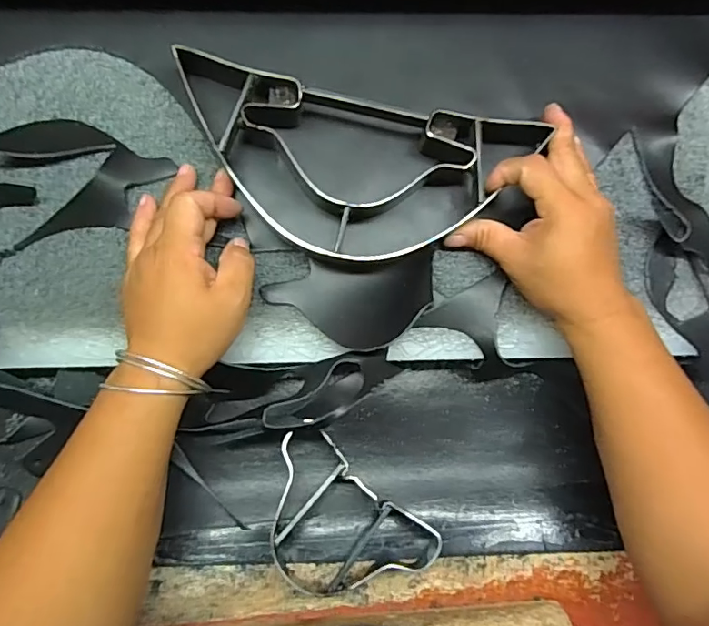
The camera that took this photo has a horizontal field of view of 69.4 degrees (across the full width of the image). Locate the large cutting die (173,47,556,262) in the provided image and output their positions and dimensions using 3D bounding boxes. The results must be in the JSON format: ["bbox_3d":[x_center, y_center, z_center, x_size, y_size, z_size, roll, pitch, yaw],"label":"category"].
[{"bbox_3d":[-0.005,-0.102,0.374,0.258,0.037,0.120,12,87,-4],"label":"large cutting die"}]

